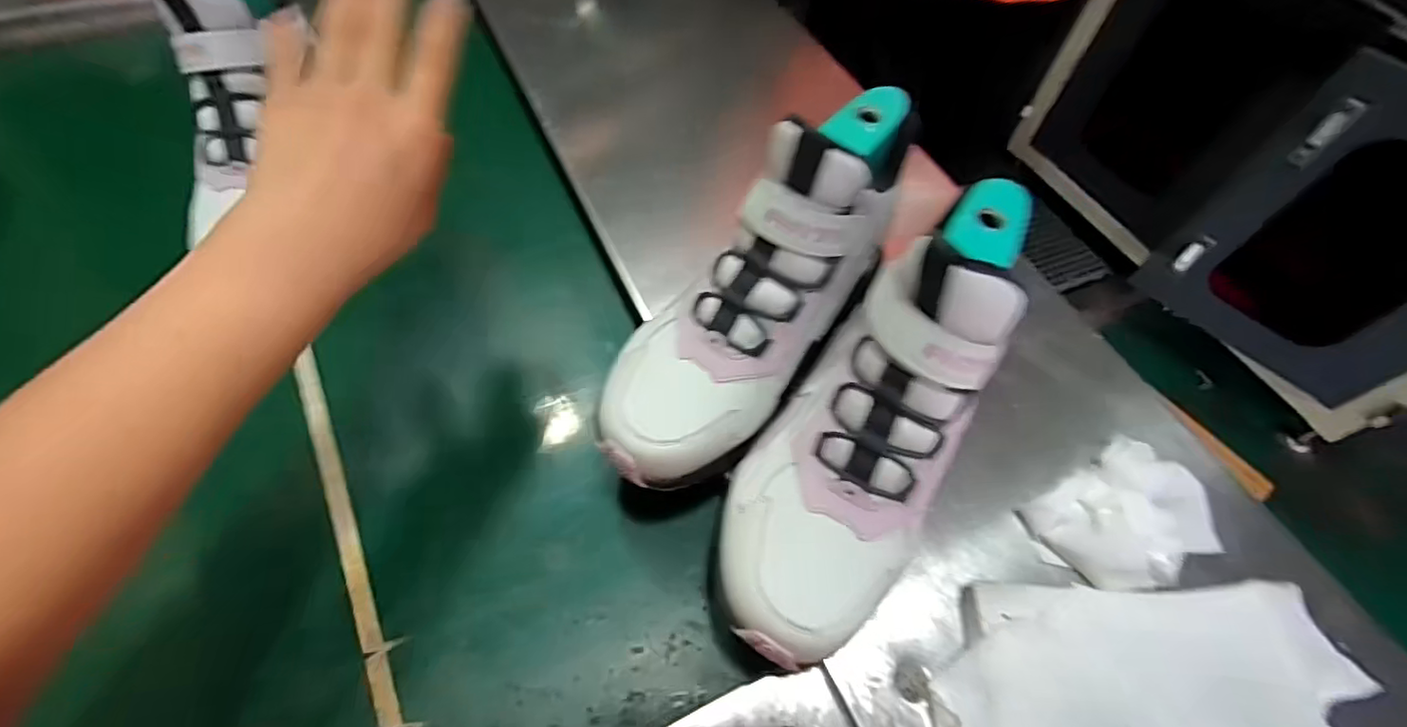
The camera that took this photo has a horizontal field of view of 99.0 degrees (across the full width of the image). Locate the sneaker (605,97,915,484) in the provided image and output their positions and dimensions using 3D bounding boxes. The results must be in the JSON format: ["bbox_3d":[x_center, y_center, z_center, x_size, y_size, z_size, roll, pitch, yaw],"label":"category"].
[{"bbox_3d":[0.031,-0.047,0.316,0.087,0.112,0.253,38,94,18],"label":"sneaker"}]

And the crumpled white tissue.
[{"bbox_3d":[0.249,0.087,0.347,0.110,0.027,0.071,-20,62,-15],"label":"crumpled white tissue"}]

